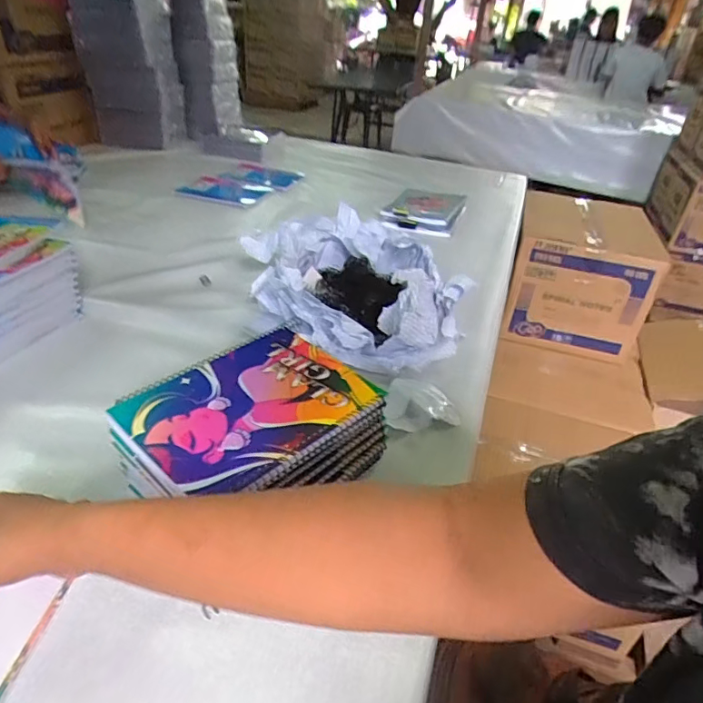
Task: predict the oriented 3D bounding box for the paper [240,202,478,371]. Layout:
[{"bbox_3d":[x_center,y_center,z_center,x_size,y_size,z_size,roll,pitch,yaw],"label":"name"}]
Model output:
[{"bbox_3d":[-0.003,-0.082,0.718,0.235,0.114,0.321,-18,41,-31],"label":"paper"}]

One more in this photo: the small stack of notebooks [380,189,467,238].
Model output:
[{"bbox_3d":[0.164,-0.321,1.166,0.167,0.034,0.256,16,35,13],"label":"small stack of notebooks"}]

